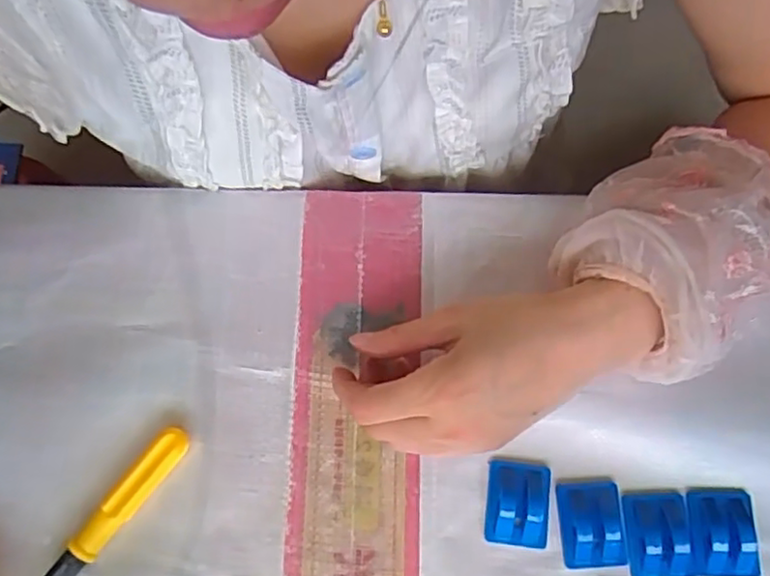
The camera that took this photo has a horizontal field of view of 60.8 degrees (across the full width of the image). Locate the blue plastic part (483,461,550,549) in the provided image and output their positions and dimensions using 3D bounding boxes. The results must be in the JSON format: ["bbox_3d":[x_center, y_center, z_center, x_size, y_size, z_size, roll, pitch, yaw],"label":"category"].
[{"bbox_3d":[0.074,0.119,0.364,0.035,0.016,0.044,6,74,2],"label":"blue plastic part"}]

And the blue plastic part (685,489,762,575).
[{"bbox_3d":[0.184,0.134,0.356,0.036,0.010,0.045,-3,74,0],"label":"blue plastic part"}]

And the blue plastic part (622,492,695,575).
[{"bbox_3d":[0.149,0.135,0.356,0.035,0.010,0.045,-1,74,0],"label":"blue plastic part"}]

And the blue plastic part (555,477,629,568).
[{"bbox_3d":[0.114,0.130,0.360,0.033,0.013,0.045,-3,74,0],"label":"blue plastic part"}]

